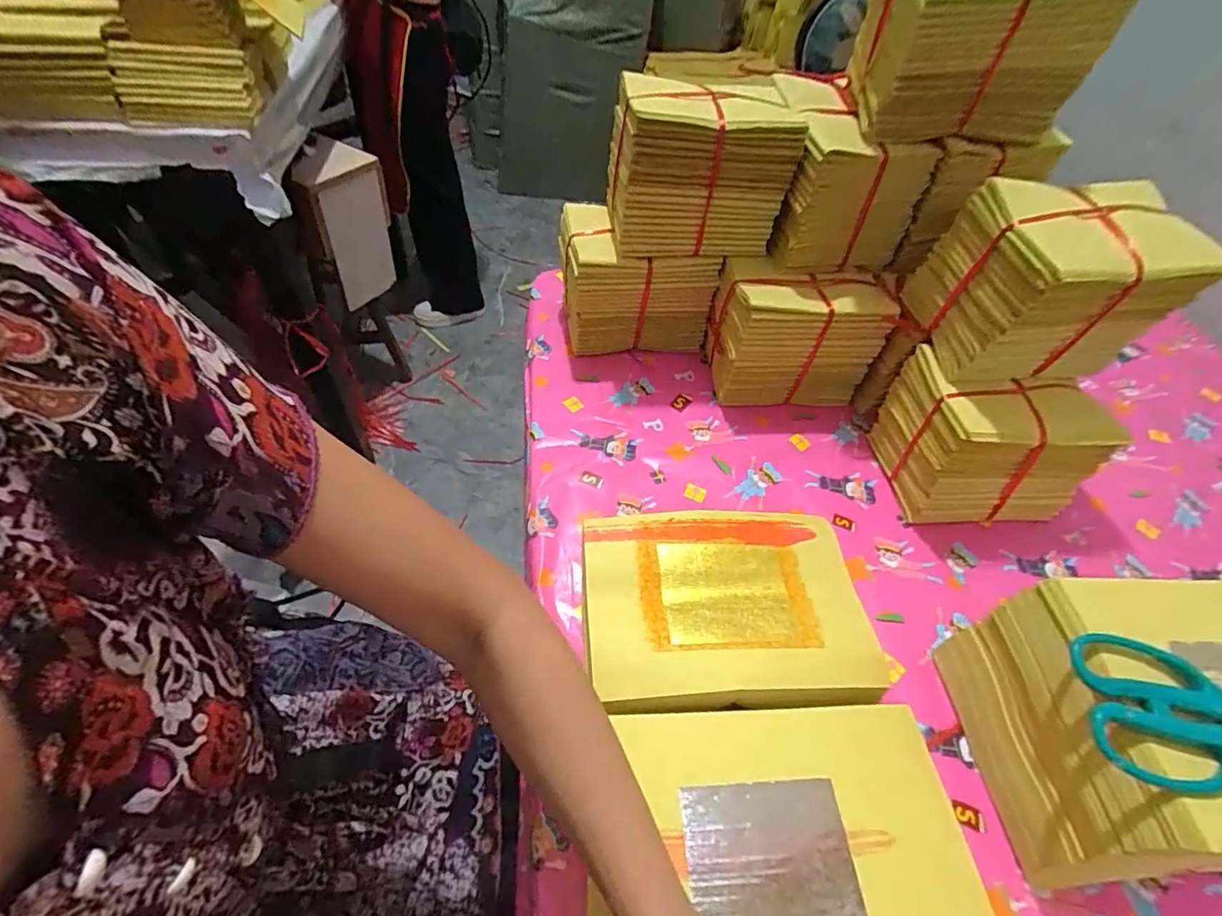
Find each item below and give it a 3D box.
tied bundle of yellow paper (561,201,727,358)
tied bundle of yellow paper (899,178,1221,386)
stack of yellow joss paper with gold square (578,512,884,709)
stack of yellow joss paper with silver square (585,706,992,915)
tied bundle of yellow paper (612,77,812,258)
[{"bbox_3d":[0.025,-0.213,0.671,0.164,0.135,0.121,-6,53,-11],"label":"tied bundle of yellow paper"},{"bbox_3d":[0.393,-0.159,0.500,0.161,0.138,0.130,-4,52,-9],"label":"tied bundle of yellow paper"},{"bbox_3d":[0.093,0.126,0.463,0.225,0.041,0.164,1,52,-5],"label":"stack of yellow joss paper with gold square"},{"bbox_3d":[0.110,0.255,0.361,0.245,0.024,0.159,1,52,-5],"label":"stack of yellow joss paper with silver square"},{"bbox_3d":[0.087,-0.294,0.583,0.170,0.155,0.116,-2,52,-8],"label":"tied bundle of yellow paper"}]

